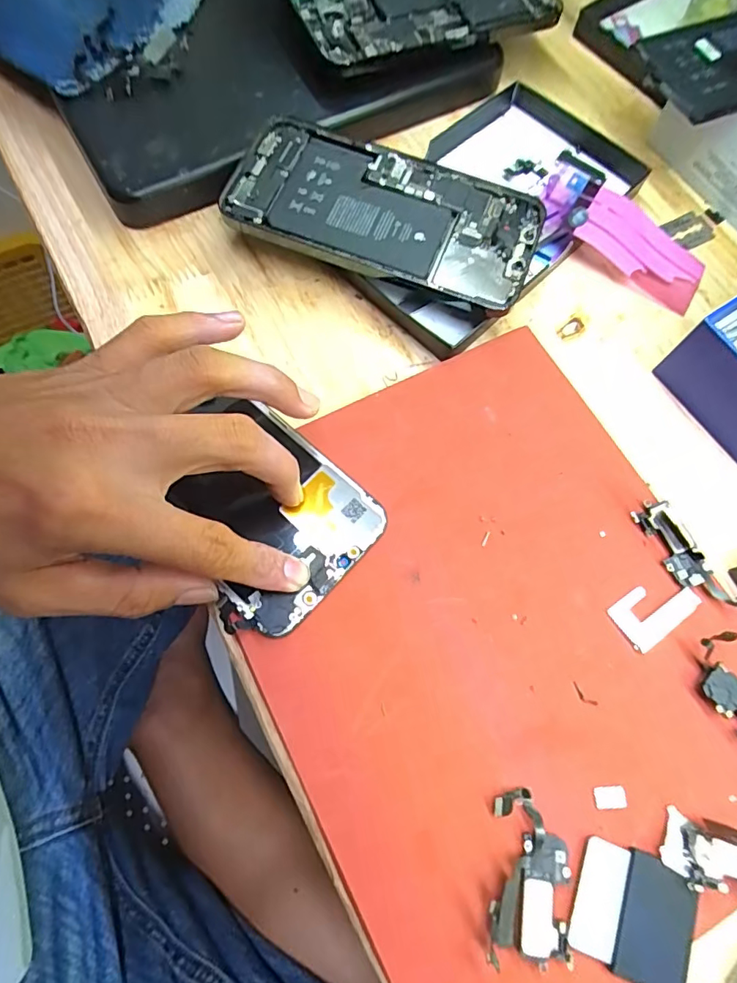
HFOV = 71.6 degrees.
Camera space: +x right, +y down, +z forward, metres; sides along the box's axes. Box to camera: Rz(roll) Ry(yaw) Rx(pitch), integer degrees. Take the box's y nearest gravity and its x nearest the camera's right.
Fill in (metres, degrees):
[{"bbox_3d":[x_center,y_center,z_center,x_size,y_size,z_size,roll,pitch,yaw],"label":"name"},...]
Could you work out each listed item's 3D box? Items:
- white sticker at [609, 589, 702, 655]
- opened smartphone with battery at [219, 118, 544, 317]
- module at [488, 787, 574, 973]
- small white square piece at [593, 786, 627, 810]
[{"bbox_3d":[0.123,0.050,0.218,0.035,0.004,0.021,-32,74,-12],"label":"white sticker"},{"bbox_3d":[0.010,-0.144,0.262,0.155,0.008,0.072,19,76,0],"label":"opened smartphone with battery"},{"bbox_3d":[0.059,0.140,0.186,0.028,0.005,0.053,6,71,1],"label":"module"},{"bbox_3d":[0.093,0.118,0.197,0.012,0.004,0.008,-4,70,-2],"label":"small white square piece"}]

